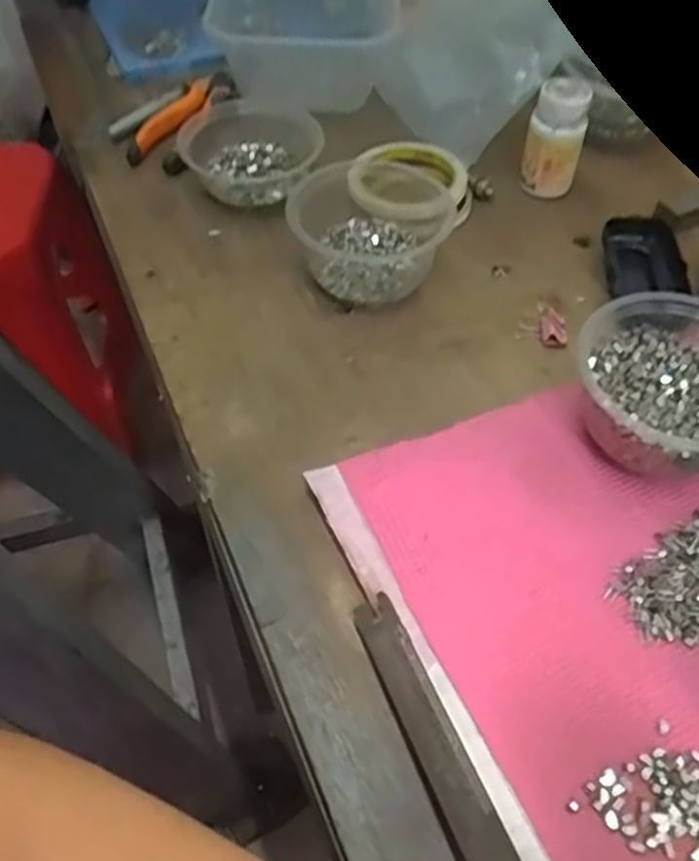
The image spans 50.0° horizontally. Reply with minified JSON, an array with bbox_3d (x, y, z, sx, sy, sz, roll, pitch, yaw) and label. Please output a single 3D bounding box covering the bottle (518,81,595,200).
[{"bbox_3d":[0.167,-0.235,0.612,0.045,0.086,0.036,14,53,9],"label":"bottle"}]

